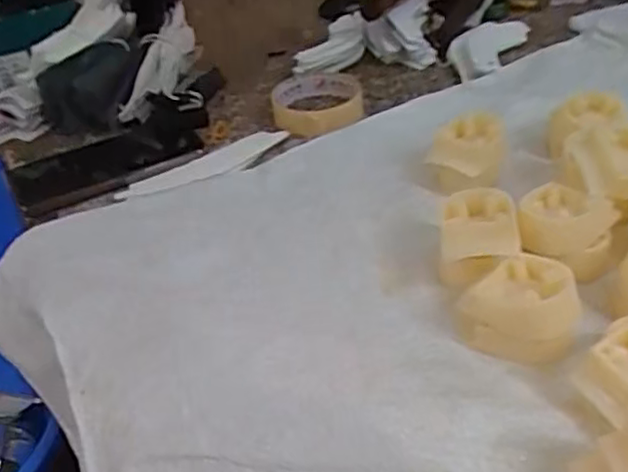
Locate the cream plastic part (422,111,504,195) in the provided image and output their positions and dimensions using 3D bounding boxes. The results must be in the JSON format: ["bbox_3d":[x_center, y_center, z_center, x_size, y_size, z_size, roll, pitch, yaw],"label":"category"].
[{"bbox_3d":[0.114,-0.063,0.495,0.055,0.034,0.057,2,40,14],"label":"cream plastic part"}]

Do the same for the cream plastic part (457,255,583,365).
[{"bbox_3d":[0.115,0.038,0.375,0.057,0.039,0.055,-7,39,3],"label":"cream plastic part"}]

